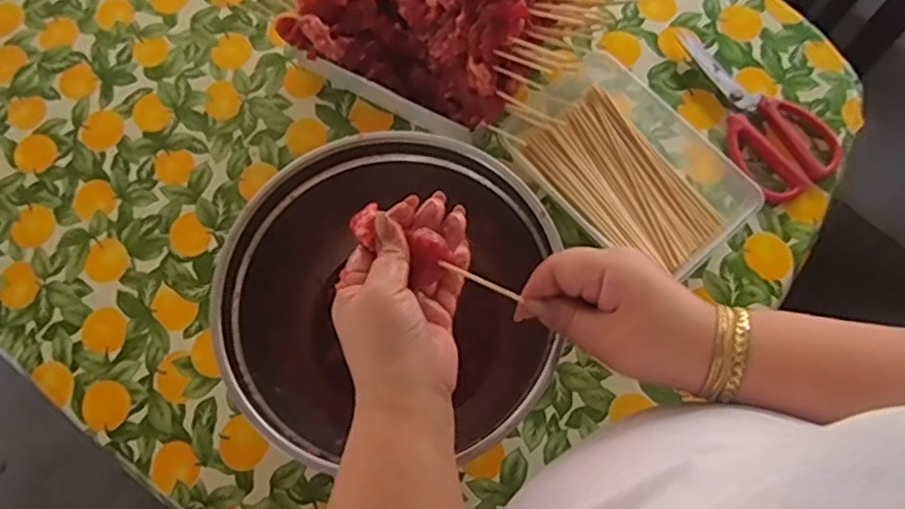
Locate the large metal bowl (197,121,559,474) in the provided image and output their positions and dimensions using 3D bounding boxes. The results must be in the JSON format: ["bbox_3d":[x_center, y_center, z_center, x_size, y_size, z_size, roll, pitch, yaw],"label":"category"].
[{"bbox_3d":[-0.050,0.044,0.584,0.260,0.150,0.252,-1,71,2],"label":"large metal bowl"}]

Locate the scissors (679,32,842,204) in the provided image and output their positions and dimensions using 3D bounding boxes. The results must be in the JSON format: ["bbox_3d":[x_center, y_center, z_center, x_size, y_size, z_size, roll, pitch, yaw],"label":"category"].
[{"bbox_3d":[0.314,-0.159,0.711,0.103,0.017,0.211,-32,73,-8],"label":"scissors"}]

